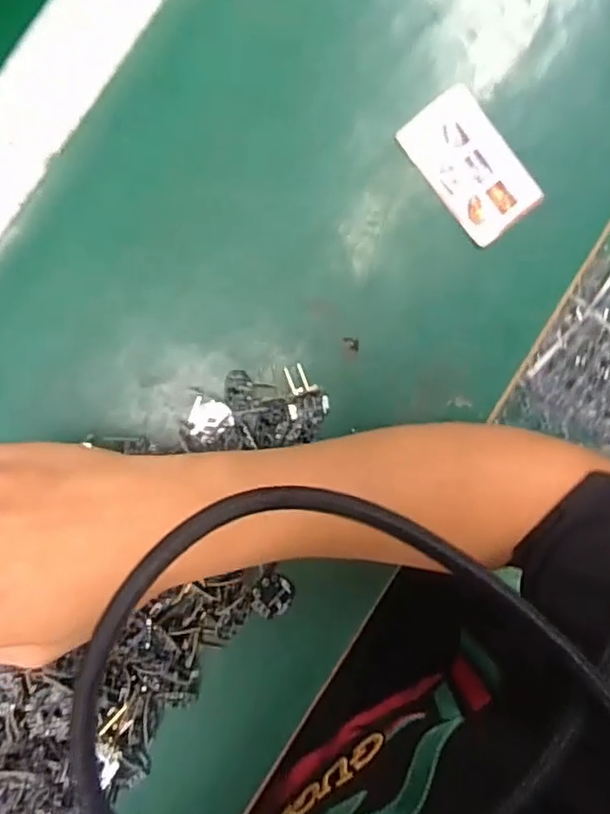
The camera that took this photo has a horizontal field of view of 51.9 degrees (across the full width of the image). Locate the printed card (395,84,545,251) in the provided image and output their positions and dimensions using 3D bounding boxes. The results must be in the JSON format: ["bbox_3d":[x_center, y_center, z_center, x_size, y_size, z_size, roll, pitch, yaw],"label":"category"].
[{"bbox_3d":[0.099,-0.144,0.375,0.052,0.005,0.085,-37,94,-4],"label":"printed card"}]

